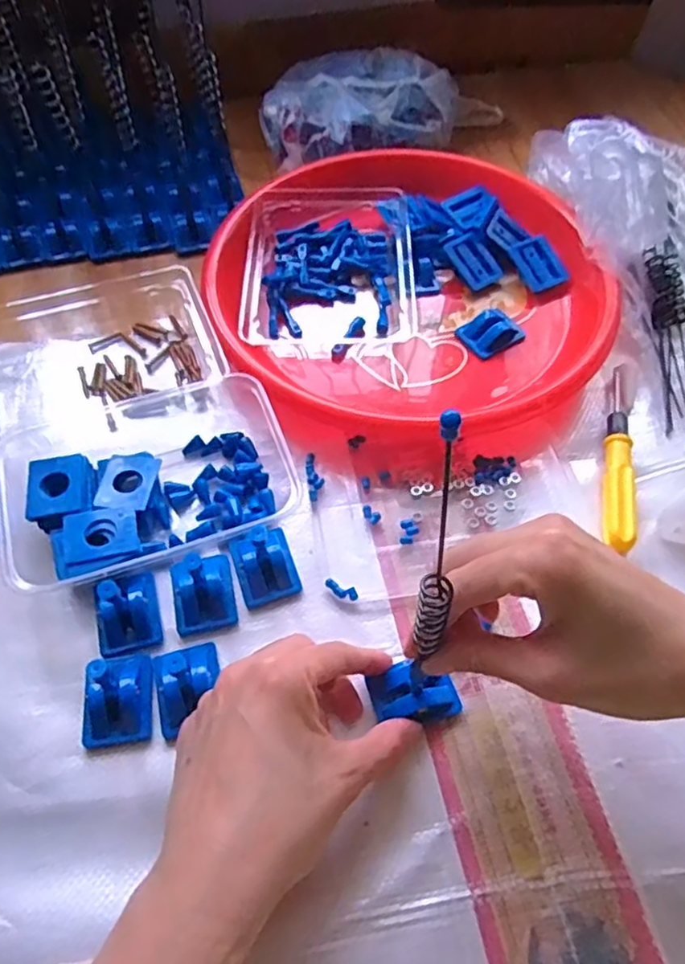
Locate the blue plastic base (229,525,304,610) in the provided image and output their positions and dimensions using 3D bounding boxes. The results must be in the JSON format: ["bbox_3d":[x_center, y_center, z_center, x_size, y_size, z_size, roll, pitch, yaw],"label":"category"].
[{"bbox_3d":[-0.045,0.047,0.378,0.034,0.020,0.043,-17,59,-11],"label":"blue plastic base"}]

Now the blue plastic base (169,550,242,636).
[{"bbox_3d":[-0.080,0.059,0.363,0.035,0.024,0.042,-12,58,-8],"label":"blue plastic base"}]

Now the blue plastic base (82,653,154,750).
[{"bbox_3d":[-0.117,0.105,0.324,0.035,0.042,0.044,-5,57,-4],"label":"blue plastic base"}]

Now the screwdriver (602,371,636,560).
[{"bbox_3d":[0.177,-0.020,0.420,0.016,0.017,0.143,10,58,6],"label":"screwdriver"}]

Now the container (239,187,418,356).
[{"bbox_3d":[-0.008,-0.165,0.500,0.124,0.033,0.160,-1,57,-1],"label":"container"}]

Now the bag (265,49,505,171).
[{"bbox_3d":[0.043,-0.348,0.604,0.238,0.057,0.114,-14,58,-9],"label":"bag"}]

